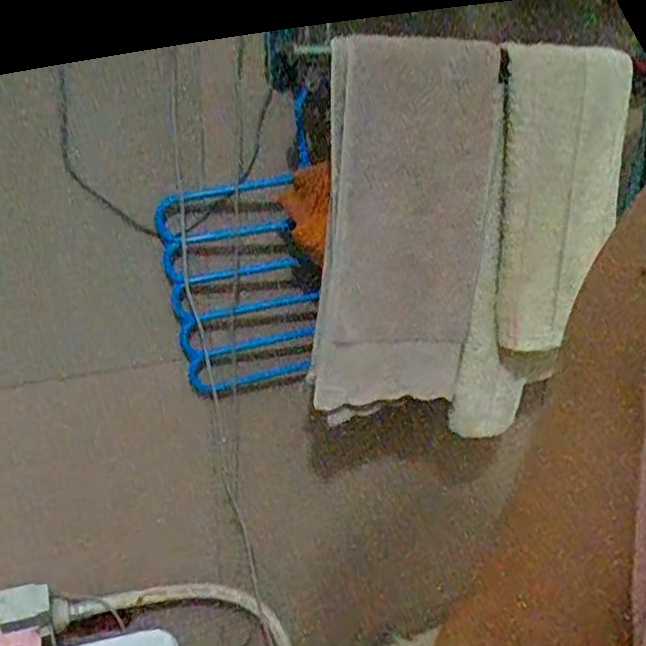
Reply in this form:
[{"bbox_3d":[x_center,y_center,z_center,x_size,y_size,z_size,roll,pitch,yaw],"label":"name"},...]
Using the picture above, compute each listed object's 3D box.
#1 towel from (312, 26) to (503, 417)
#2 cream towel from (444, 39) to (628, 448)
[{"bbox_3d":[0.082,-0.079,0.610,0.178,0.323,0.022,-8,22,-26],"label":"towel"},{"bbox_3d":[0.219,-0.072,0.677,0.150,0.390,0.038,-7,21,-23],"label":"cream towel"}]

